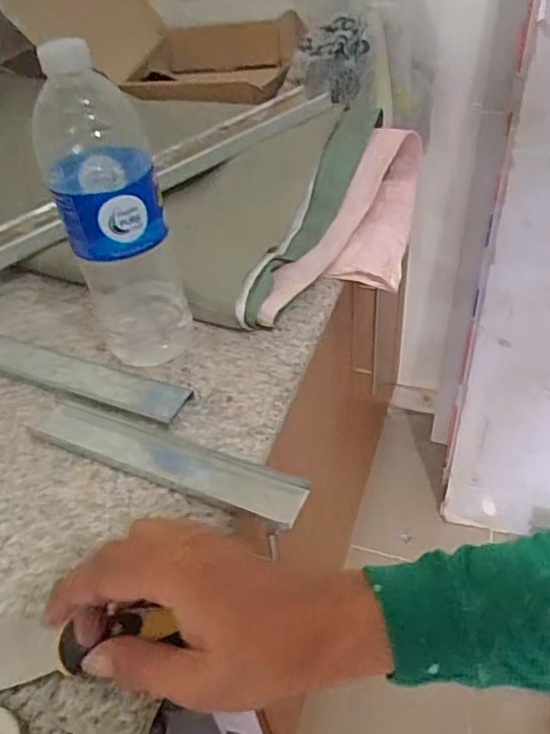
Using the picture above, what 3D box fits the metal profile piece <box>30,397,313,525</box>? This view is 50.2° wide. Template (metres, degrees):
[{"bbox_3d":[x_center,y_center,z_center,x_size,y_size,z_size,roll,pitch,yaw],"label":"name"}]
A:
[{"bbox_3d":[-0.086,0.067,0.439,0.225,0.010,0.045,13,47,19],"label":"metal profile piece"}]

